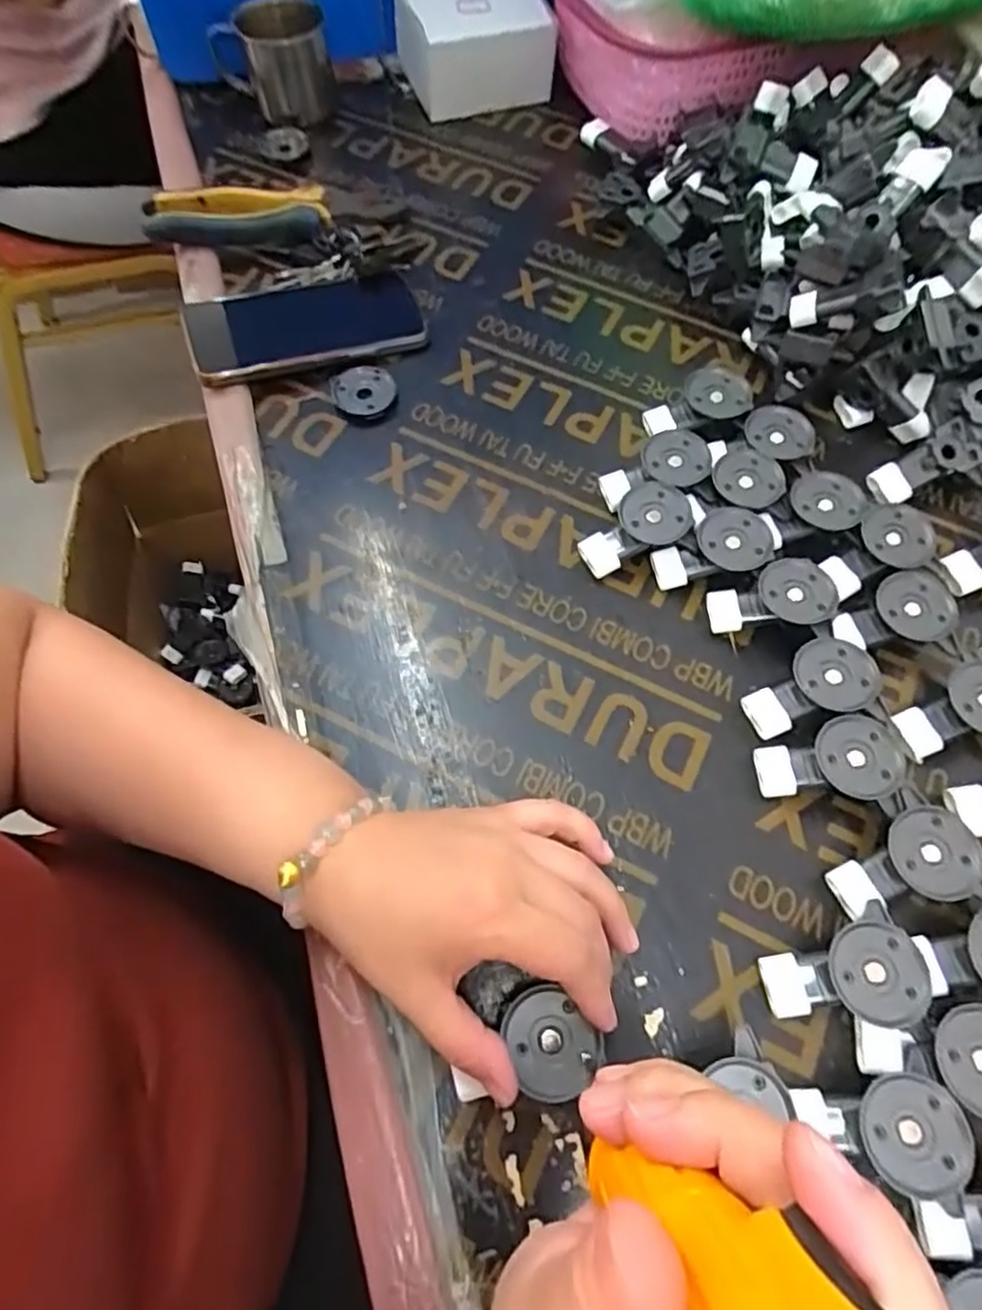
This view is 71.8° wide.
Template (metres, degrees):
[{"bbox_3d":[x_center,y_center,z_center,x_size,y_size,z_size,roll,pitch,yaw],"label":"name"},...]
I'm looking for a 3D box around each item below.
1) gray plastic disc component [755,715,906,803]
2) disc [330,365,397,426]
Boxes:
[{"bbox_3d":[0.176,0.059,0.357,0.067,0.029,0.041,-10,65,-6],"label":"gray plastic disc component"},{"bbox_3d":[-0.087,-0.179,0.466,0.041,0.010,0.047,-16,66,-9],"label":"disc"}]

